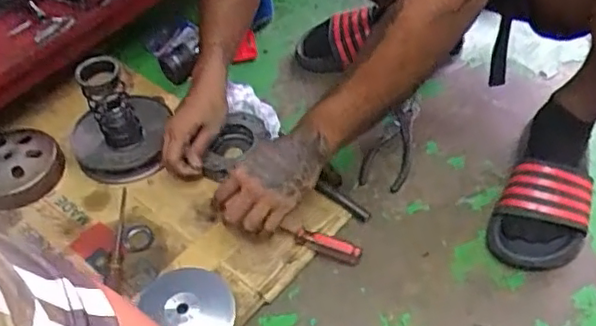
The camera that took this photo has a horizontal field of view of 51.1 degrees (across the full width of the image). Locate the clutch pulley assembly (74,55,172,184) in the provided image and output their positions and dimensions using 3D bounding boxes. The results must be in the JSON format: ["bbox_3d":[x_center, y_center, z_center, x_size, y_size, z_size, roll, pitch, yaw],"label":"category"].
[{"bbox_3d":[-0.263,-0.074,0.895,0.146,0.145,0.147,-22,50,-13],"label":"clutch pulley assembly"}]

